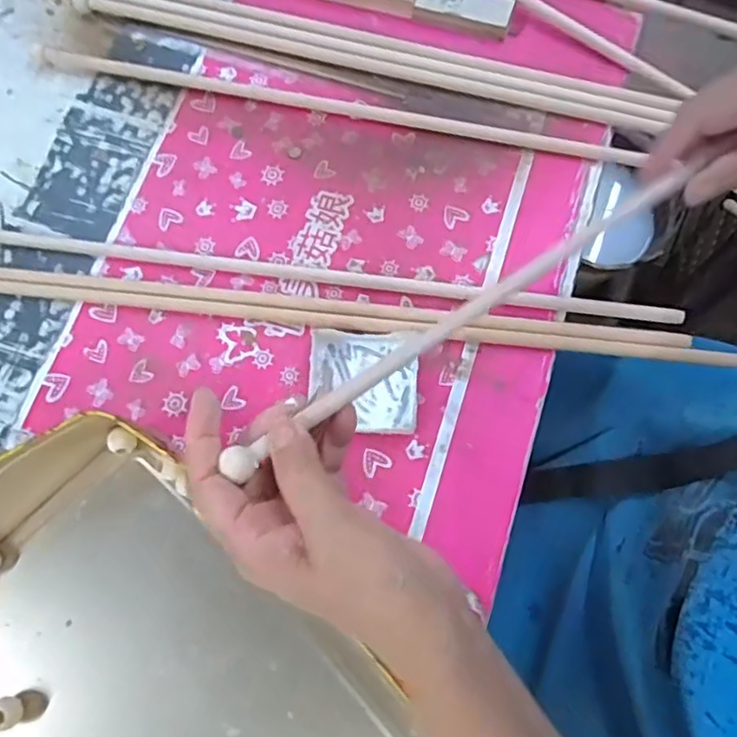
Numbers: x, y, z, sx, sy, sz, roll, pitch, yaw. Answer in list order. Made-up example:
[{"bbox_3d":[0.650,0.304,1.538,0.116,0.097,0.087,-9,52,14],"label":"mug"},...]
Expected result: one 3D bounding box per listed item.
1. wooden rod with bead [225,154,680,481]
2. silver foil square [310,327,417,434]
[{"bbox_3d":[0.057,-0.032,0.342,0.306,0.016,0.016,-33,74,-14],"label":"wooden rod with bead"},{"bbox_3d":[-0.004,0.007,0.446,0.076,0.011,0.073,4,73,3],"label":"silver foil square"}]

